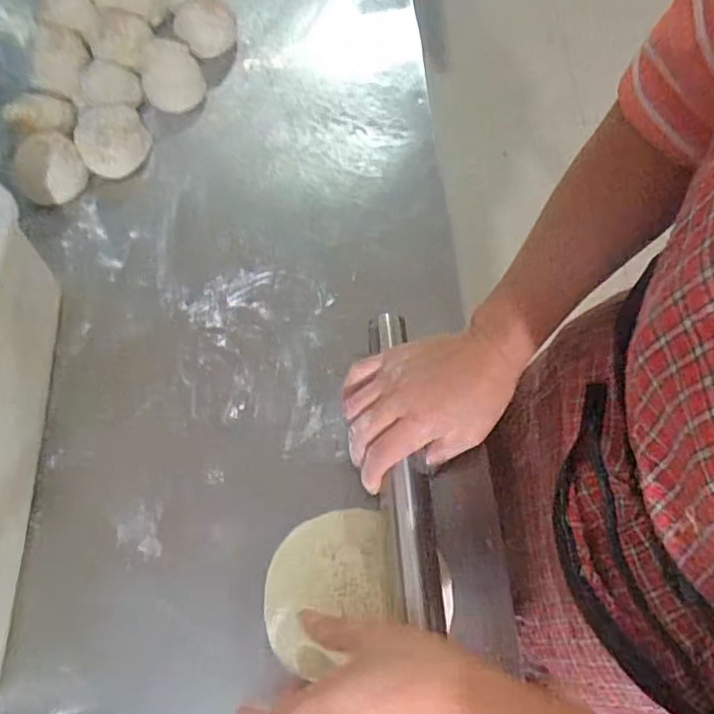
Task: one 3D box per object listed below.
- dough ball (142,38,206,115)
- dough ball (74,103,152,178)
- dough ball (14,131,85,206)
[{"bbox_3d":[-0.186,-0.283,0.592,0.058,0.046,0.057,0,68,0],"label":"dough ball"},{"bbox_3d":[-0.231,-0.206,0.562,0.064,0.046,0.061,0,68,0],"label":"dough ball"},{"bbox_3d":[-0.280,-0.170,0.540,0.059,0.045,0.050,-32,72,-12],"label":"dough ball"}]

